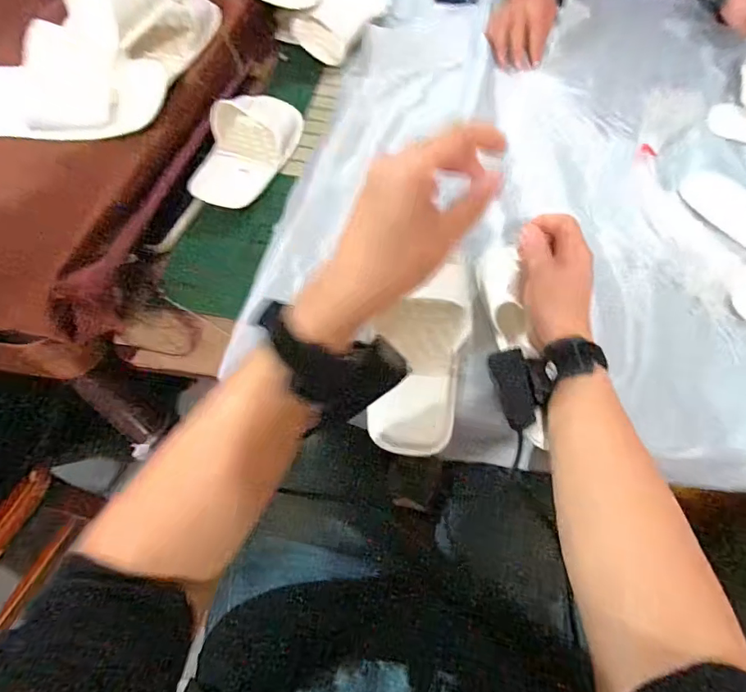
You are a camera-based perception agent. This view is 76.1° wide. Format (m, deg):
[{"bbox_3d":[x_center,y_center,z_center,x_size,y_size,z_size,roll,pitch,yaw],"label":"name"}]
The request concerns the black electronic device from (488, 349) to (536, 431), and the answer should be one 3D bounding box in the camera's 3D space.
[{"bbox_3d":[0.129,0.038,0.429,0.033,0.018,0.068,-20,77,36],"label":"black electronic device"}]

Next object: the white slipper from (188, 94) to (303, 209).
[{"bbox_3d":[-0.162,-0.256,0.602,0.093,0.056,0.207,12,59,9],"label":"white slipper"}]

